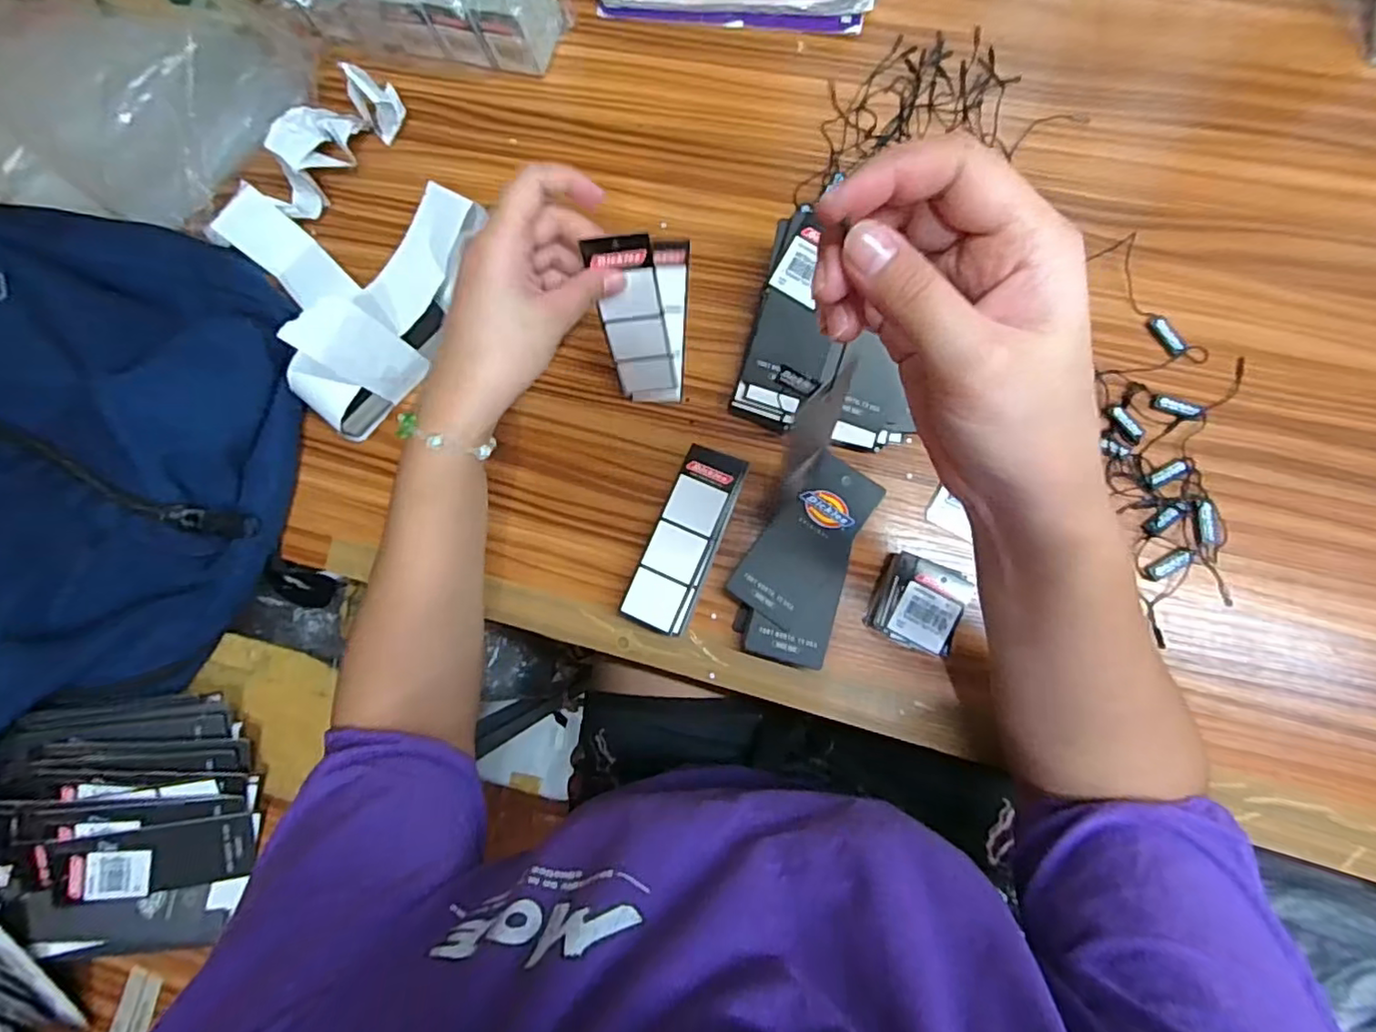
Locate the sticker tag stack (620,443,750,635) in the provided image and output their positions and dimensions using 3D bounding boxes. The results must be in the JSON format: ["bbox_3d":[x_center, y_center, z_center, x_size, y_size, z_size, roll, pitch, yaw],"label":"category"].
[{"bbox_3d":[-0.001,0.016,0.411,0.040,0.024,0.120,23,86,9],"label":"sticker tag stack"}]

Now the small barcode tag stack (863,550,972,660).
[{"bbox_3d":[0.144,0.055,0.392,0.049,0.024,0.052,21,86,9],"label":"small barcode tag stack"}]

